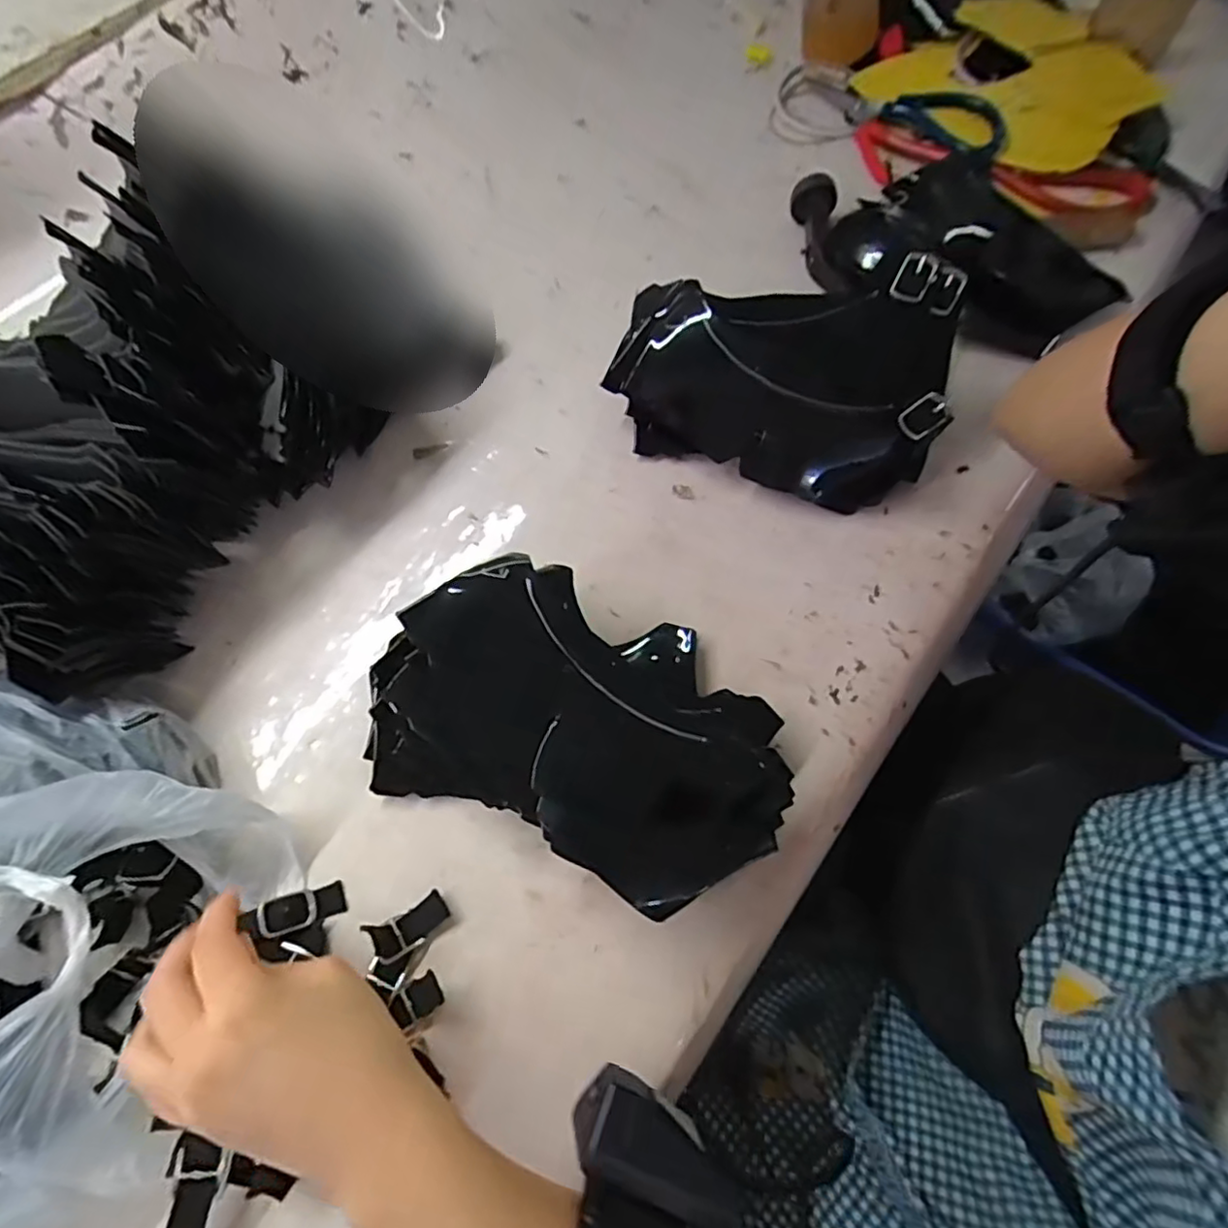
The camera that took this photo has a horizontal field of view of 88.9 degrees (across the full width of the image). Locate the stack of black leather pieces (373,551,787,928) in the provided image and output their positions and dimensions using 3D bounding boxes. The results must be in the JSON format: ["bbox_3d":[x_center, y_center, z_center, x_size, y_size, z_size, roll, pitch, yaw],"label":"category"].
[{"bbox_3d":[-0.015,0.054,0.325,0.208,0.069,0.140,21,69,10],"label":"stack of black leather pieces"}]

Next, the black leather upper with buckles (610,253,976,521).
[{"bbox_3d":[0.101,-0.146,0.398,0.204,0.084,0.118,10,68,5],"label":"black leather upper with buckles"}]

